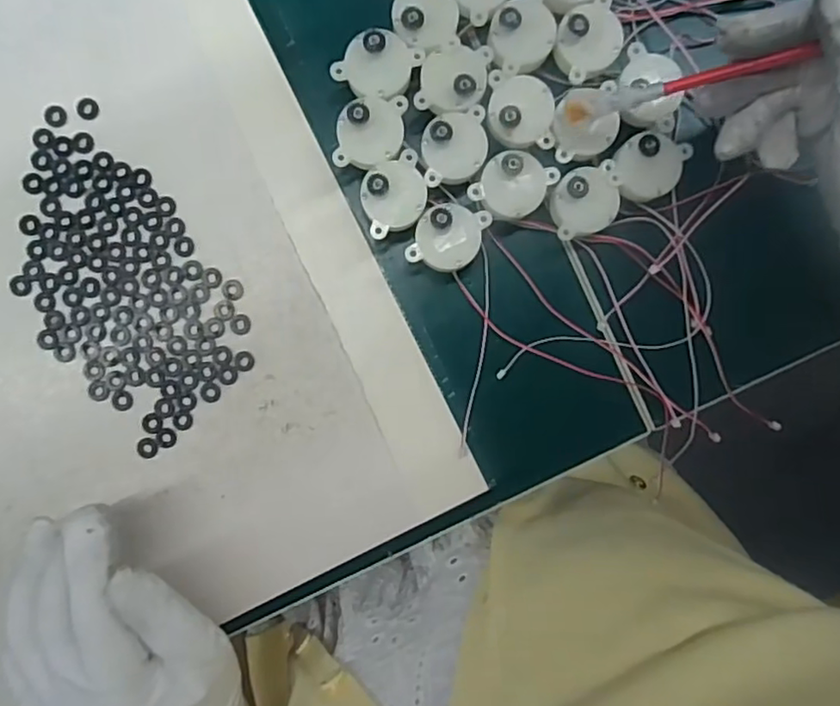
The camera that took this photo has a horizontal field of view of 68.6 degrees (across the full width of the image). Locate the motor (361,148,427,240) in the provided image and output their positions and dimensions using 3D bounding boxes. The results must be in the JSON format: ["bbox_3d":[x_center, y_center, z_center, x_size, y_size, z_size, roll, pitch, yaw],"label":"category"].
[{"bbox_3d":[-0.013,-0.078,0.308,0.032,0.030,0.035,0,92,-2],"label":"motor"}]

